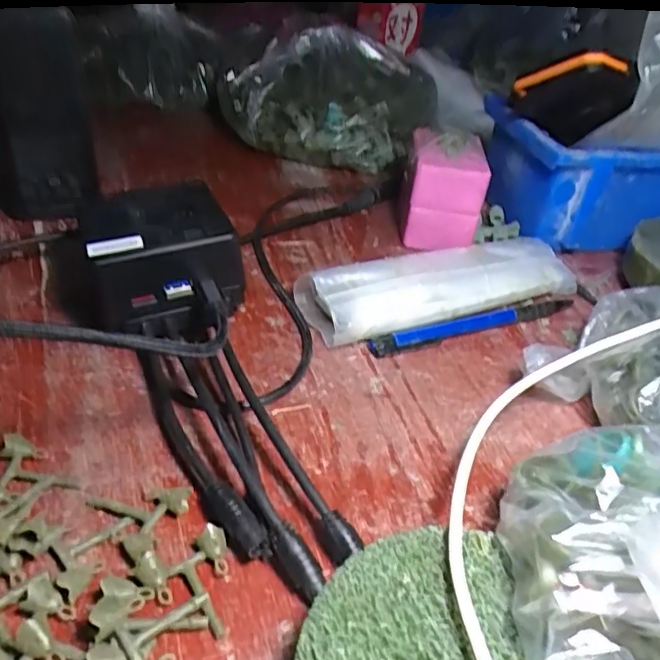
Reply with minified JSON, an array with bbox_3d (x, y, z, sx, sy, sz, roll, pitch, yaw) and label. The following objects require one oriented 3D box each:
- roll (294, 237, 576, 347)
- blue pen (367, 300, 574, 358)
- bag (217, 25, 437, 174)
[{"bbox_3d":[0.070,-0.028,0.360,0.172,0.030,0.049,-12,42,-23],"label":"roll"},{"bbox_3d":[0.085,-0.002,0.348,0.136,0.009,0.011,-12,42,-23],"label":"blue pen"},{"bbox_3d":[0.000,-0.193,0.500,0.173,0.093,0.094,-2,39,-12],"label":"bag"}]

